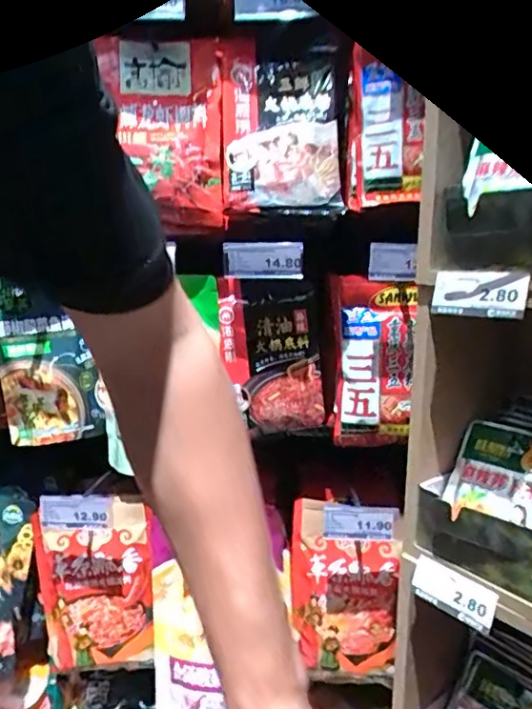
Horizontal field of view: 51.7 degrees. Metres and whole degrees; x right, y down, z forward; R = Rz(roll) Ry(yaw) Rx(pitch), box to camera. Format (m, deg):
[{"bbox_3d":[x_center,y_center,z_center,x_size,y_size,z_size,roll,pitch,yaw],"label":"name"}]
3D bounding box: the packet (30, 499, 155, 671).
[{"bbox_3d":[-0.257,0.343,0.816,0.169,0.228,0.031,-3,-3,-4],"label":"packet"}]

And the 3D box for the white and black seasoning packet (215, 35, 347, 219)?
[{"bbox_3d":[0.015,-0.278,0.670,0.143,0.219,0.021,-4,-7,6],"label":"white and black seasoning packet"}]

